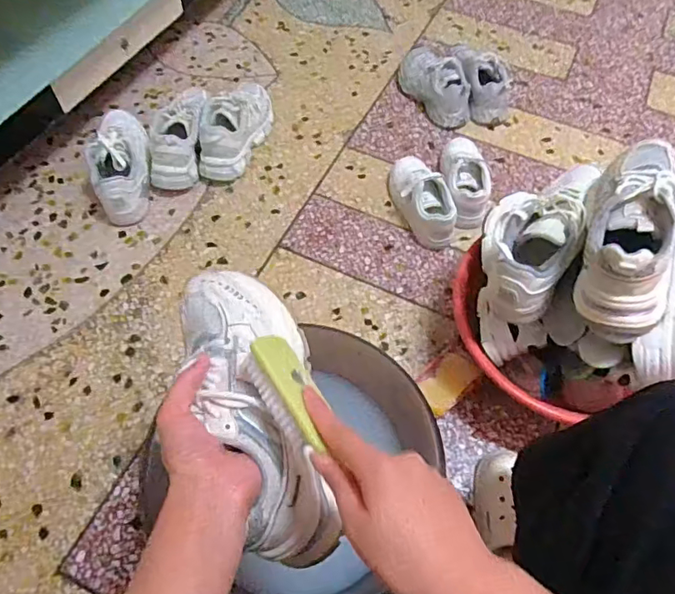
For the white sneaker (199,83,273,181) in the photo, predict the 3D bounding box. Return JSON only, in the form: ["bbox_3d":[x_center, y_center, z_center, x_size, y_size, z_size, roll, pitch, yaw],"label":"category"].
[{"bbox_3d":[-0.224,-0.387,1.181,0.098,0.112,0.260,17,59,10],"label":"white sneaker"}]

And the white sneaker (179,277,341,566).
[{"bbox_3d":[-0.063,0.085,0.447,0.098,0.103,0.262,-17,68,-12],"label":"white sneaker"}]

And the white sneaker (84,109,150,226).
[{"bbox_3d":[-0.459,-0.292,1.122,0.113,0.126,0.297,-14,59,-10],"label":"white sneaker"}]

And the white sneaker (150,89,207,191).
[{"bbox_3d":[-0.354,-0.396,1.180,0.121,0.133,0.304,-6,58,-5],"label":"white sneaker"}]

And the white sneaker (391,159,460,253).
[{"bbox_3d":[0.170,-0.212,1.074,0.087,0.094,0.236,-13,59,-9],"label":"white sneaker"}]

